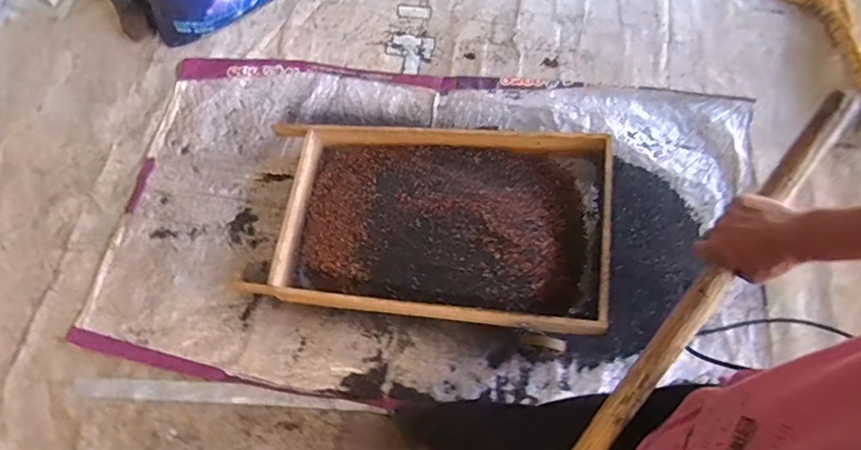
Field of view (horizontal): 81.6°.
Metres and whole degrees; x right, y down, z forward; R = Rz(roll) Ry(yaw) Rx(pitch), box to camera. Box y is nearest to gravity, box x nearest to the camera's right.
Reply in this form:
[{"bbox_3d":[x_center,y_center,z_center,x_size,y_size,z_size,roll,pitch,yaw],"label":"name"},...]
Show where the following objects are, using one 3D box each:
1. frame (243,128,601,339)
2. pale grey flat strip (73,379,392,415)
[{"bbox_3d":[-0.001,-0.008,1.321,0.888,0.117,0.494,4,69,13],"label":"frame"},{"bbox_3d":[-0.516,0.437,1.289,0.795,0.008,0.046,3,76,1],"label":"pale grey flat strip"}]

